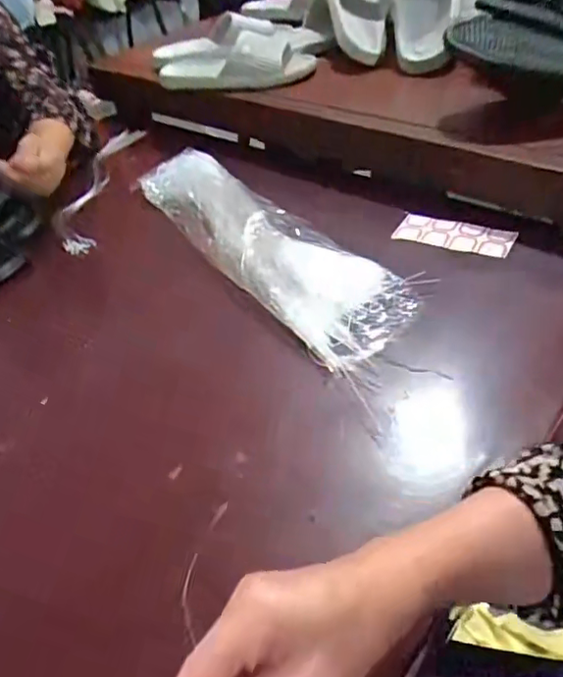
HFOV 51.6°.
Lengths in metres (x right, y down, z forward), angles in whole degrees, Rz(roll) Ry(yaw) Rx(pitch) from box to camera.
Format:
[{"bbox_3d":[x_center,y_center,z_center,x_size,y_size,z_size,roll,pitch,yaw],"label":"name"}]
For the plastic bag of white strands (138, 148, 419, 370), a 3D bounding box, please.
[{"bbox_3d":[-0.032,-0.120,0.716,0.132,0.050,0.470,-30,46,-23],"label":"plastic bag of white strands"}]

